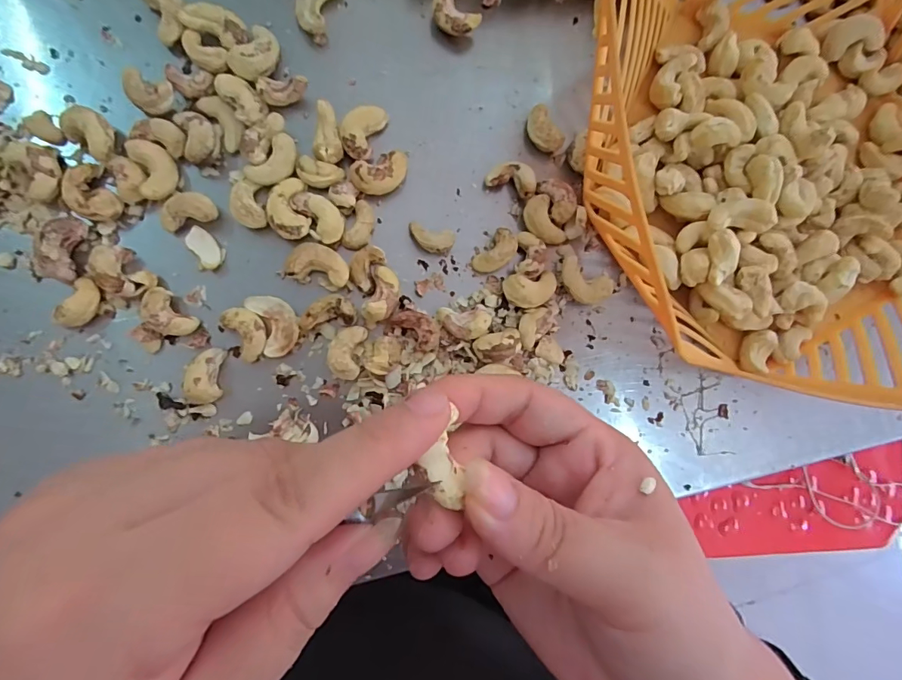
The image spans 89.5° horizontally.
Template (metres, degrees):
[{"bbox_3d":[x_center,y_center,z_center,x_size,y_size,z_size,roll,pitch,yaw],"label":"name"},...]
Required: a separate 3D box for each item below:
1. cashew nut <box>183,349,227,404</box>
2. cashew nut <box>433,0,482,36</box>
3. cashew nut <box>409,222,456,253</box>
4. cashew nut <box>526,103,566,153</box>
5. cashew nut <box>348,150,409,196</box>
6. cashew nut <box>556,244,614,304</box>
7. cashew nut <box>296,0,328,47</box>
[{"bbox_3d":[-0.106,0.015,0.195,0.013,0.012,0.023,1,87,-9],"label":"cashew nut"},{"bbox_3d":[0.001,-0.155,0.220,0.023,0.012,0.015,42,82,-4],"label":"cashew nut"},{"bbox_3d":[-0.010,-0.047,0.215,0.021,0.009,0.012,14,85,-8],"label":"cashew nut"},{"bbox_3d":[0.045,-0.103,0.223,0.013,0.011,0.023,-25,91,-9],"label":"cashew nut"},{"bbox_3d":[-0.032,-0.076,0.212,0.027,0.013,0.015,-20,90,-9],"label":"cashew nut"},{"bbox_3d":[0.062,-0.031,0.221,0.018,0.012,0.032,-39,93,-9],"label":"cashew nut"},{"bbox_3d":[-0.063,-0.157,0.215,0.016,0.007,0.029,18,85,-7],"label":"cashew nut"}]

